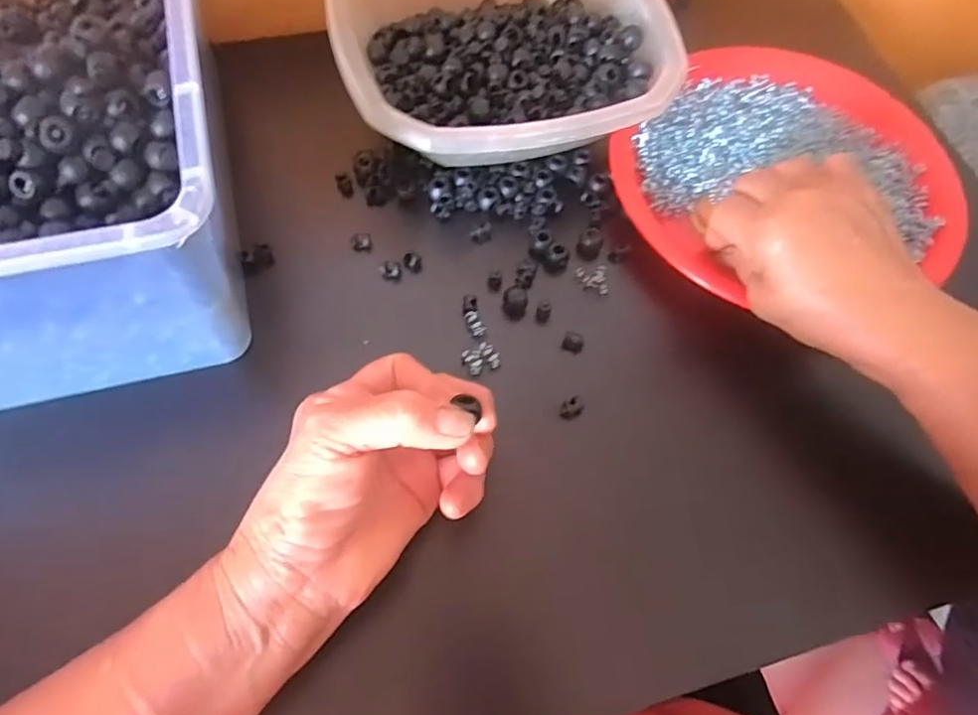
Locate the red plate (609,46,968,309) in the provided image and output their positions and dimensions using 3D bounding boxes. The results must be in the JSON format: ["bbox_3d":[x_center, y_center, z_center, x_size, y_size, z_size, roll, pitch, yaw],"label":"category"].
[{"bbox_3d":[0.204,-0.119,0.399,0.216,0.020,0.228,1,65,-3],"label":"red plate"}]

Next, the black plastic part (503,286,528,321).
[{"bbox_3d":[0.016,-0.035,0.365,0.014,0.017,0.016,5,65,-1],"label":"black plastic part"}]

